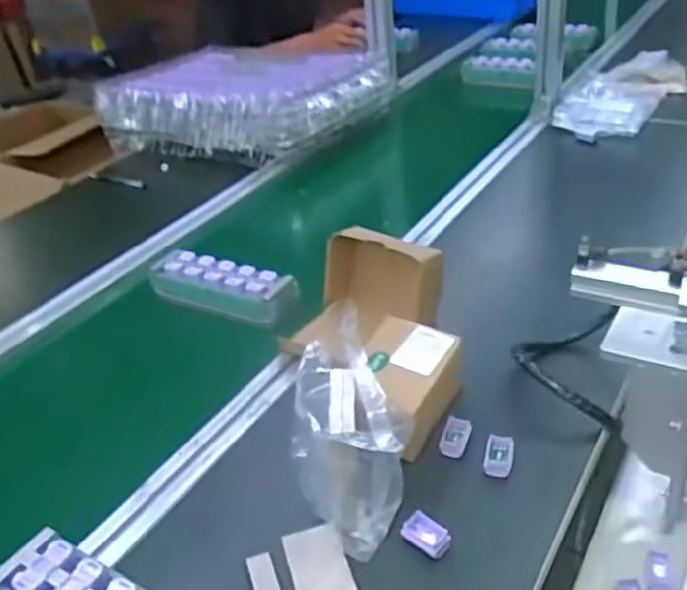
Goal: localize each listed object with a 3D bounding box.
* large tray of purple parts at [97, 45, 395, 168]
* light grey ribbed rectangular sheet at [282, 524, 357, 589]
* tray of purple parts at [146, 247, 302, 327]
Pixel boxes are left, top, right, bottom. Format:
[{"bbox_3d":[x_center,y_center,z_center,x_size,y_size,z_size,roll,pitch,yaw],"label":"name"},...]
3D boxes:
[{"bbox_3d":[-0.198,-0.392,1.407,0.486,0.109,0.366,16,38,32],"label":"large tray of purple parts"},{"bbox_3d":[-0.013,0.216,0.534,0.043,0.009,0.100,-14,33,-11],"label":"light grey ribbed rectangular sheet"},{"bbox_3d":[-0.152,-0.011,0.911,0.186,0.062,0.056,12,37,28],"label":"tray of purple parts"}]

